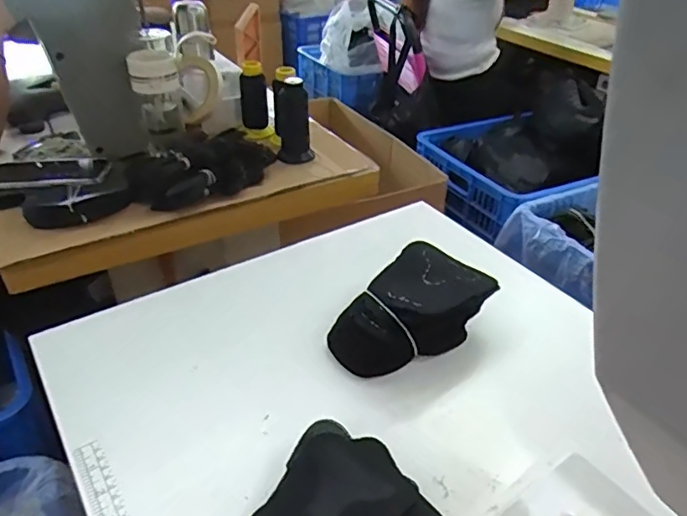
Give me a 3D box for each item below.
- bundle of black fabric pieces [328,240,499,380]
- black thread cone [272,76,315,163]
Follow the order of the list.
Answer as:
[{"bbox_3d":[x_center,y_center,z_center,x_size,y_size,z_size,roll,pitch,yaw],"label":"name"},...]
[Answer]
[{"bbox_3d":[0.063,0.061,0.558,0.146,0.075,0.106,-28,46,-33],"label":"bundle of black fabric pieces"},{"bbox_3d":[-0.079,-0.219,0.862,0.058,0.128,0.054,-2,35,-6],"label":"black thread cone"}]

